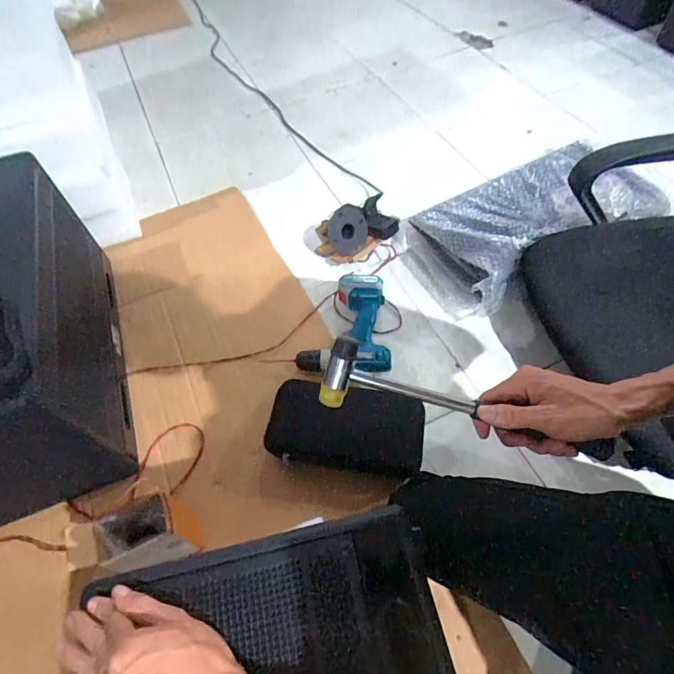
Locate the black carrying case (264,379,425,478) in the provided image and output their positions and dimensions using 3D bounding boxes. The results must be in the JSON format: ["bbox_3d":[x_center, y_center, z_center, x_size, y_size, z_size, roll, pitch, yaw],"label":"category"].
[{"bbox_3d":[0.015,0.159,0.726,0.262,0.063,0.128,7,58,8],"label":"black carrying case"}]

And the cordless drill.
[{"bbox_3d":[0.001,-0.030,0.854,0.245,0.065,0.222,1,57,5],"label":"cordless drill"}]

